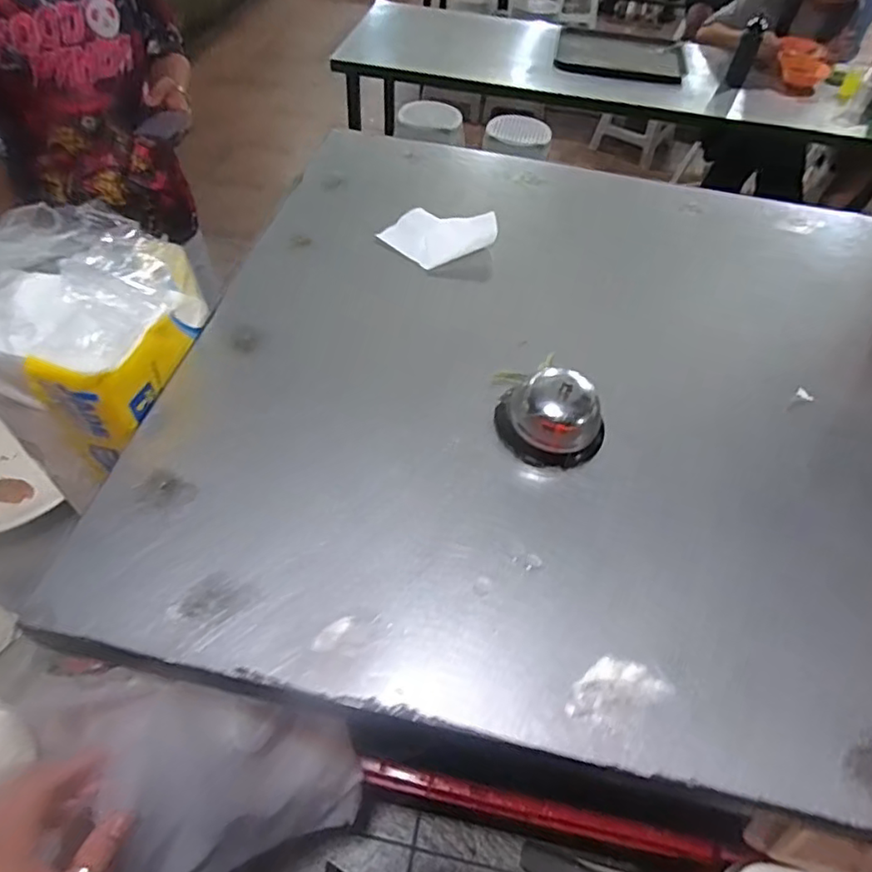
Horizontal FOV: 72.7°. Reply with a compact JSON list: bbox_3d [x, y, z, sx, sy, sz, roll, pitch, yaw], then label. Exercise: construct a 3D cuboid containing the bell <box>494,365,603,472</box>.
[{"bbox_3d":[0.086,-0.019,0.436,0.073,0.045,0.078,2,54,-3],"label":"bell"}]

